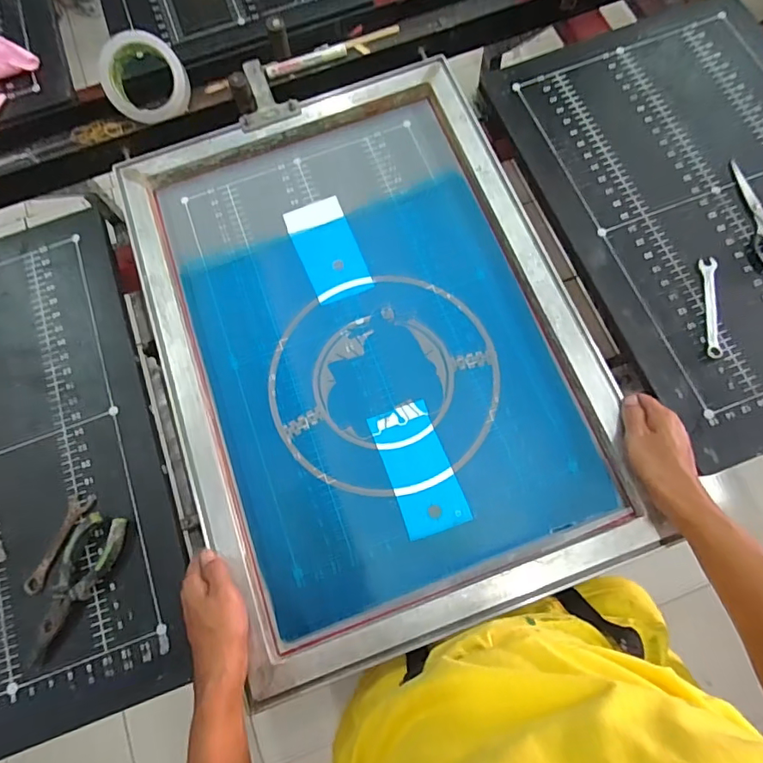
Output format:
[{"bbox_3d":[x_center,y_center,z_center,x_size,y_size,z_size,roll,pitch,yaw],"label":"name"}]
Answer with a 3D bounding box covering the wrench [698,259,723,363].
[{"bbox_3d":[0.384,-0.085,0.567,0.020,0.007,0.124,4,73,3],"label":"wrench"}]

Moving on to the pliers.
[{"bbox_3d":[-0.315,0.217,0.508,0.052,0.020,0.152,12,74,6],"label":"pliers"}]

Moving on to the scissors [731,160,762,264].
[{"bbox_3d":[0.469,-0.208,0.599,0.050,0.009,0.152,-9,73,-1],"label":"scissors"}]

